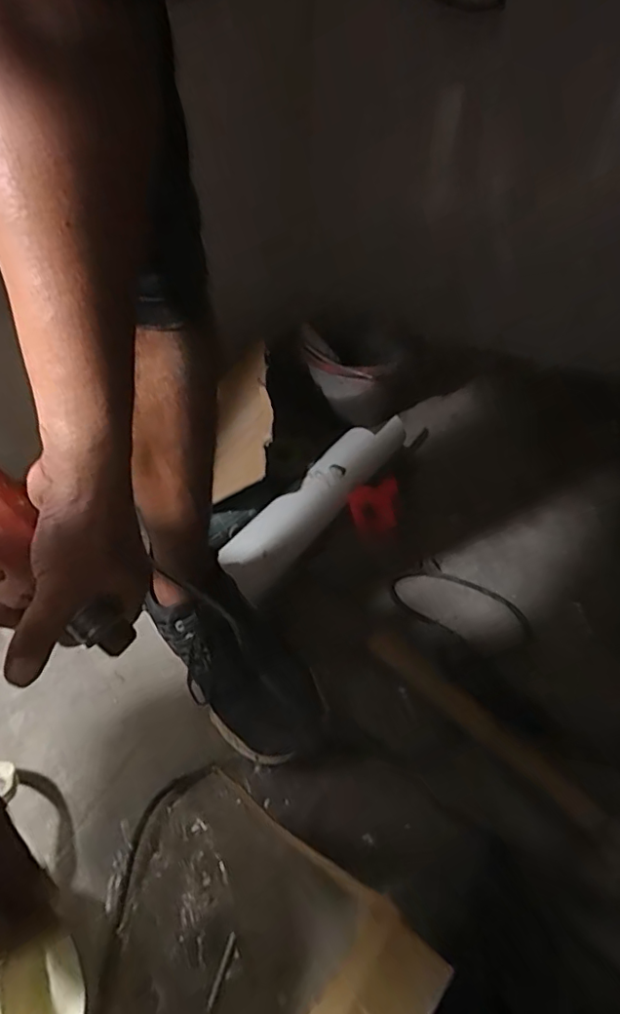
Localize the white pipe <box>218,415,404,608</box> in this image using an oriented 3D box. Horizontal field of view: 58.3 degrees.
[{"bbox_3d":[0.020,-0.020,0.901,0.079,0.070,0.450,24,47,25],"label":"white pipe"}]

